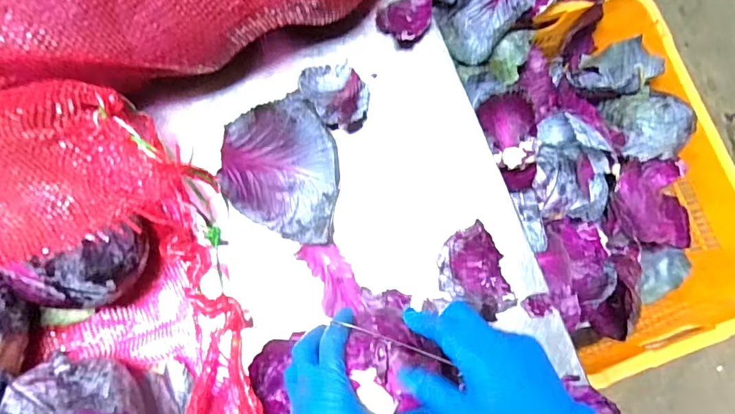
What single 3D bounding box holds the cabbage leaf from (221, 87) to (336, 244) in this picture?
[{"bbox_3d":[-0.089,-0.031,0.508,0.128,0.049,0.152,-17,80,-5],"label":"cabbage leaf"}]

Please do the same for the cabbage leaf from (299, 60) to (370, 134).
[{"bbox_3d":[-0.033,-0.129,0.536,0.062,0.026,0.092,-36,82,-8],"label":"cabbage leaf"}]

